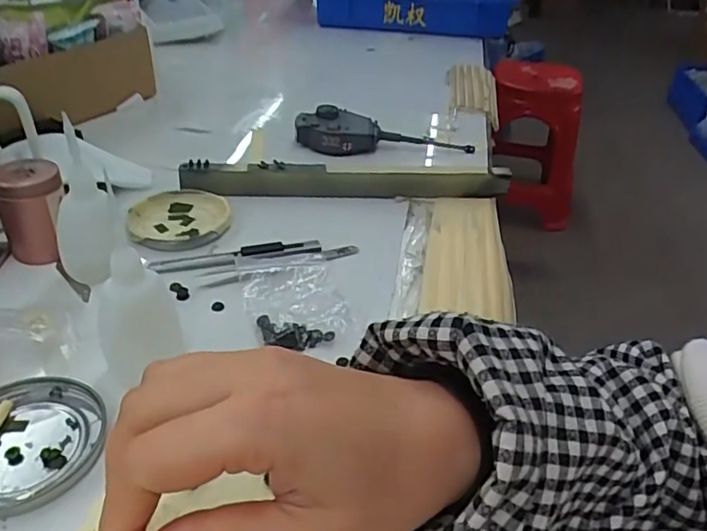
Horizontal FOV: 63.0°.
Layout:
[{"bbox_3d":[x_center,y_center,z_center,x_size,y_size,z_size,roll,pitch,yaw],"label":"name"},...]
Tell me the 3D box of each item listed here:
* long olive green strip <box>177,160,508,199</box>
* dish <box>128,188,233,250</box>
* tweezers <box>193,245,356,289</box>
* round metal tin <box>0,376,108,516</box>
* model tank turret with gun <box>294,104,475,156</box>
[{"bbox_3d":[-0.003,-0.077,0.519,0.291,0.028,0.013,1,36,-5],"label":"long olive green strip"},{"bbox_3d":[-0.142,-0.037,0.472,0.078,0.012,0.080,0,36,-7],"label":"dish"},{"bbox_3d":[-0.052,-0.003,0.431,0.122,0.006,0.021,-13,39,-23],"label":"tweezers"},{"bbox_3d":[-0.169,0.089,0.294,0.076,0.009,0.076,3,36,-2],"label":"round metal tin"},{"bbox_3d":[0.033,-0.146,0.614,0.184,0.031,0.052,-3,36,-10],"label":"model tank turret with gun"}]

